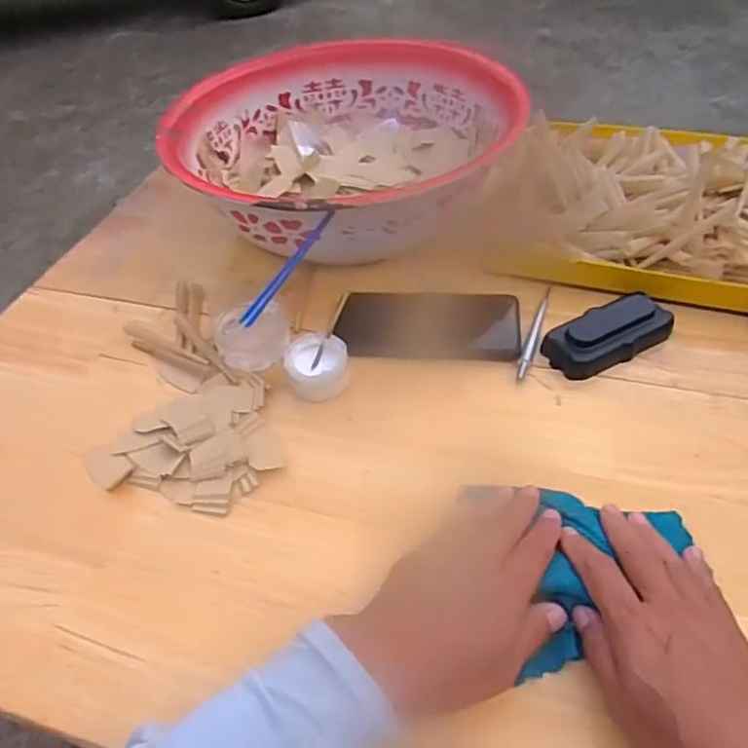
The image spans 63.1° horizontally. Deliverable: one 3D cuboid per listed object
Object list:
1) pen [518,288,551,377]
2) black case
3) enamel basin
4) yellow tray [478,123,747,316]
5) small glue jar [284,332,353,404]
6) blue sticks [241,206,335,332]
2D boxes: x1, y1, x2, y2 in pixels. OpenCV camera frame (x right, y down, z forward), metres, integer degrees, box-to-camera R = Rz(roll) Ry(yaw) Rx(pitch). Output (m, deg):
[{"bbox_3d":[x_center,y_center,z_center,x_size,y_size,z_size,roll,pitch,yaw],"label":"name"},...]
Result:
[{"bbox_3d":[0.140,-0.037,0.527,0.009,0.007,0.107,16,53,18],"label":"pen"},{"bbox_3d":[0.196,-0.034,0.510,0.106,0.020,0.049,-26,52,-16],"label":"black case"},{"bbox_3d":[-0.034,-0.242,0.647,0.339,0.097,0.322,-3,50,3],"label":"enamel basin"},{"bbox_3d":[0.277,-0.171,0.588,0.323,0.036,0.253,12,52,15],"label":"yellow tray"},{"bbox_3d":[-0.045,-0.005,0.498,0.049,0.030,0.053,-3,50,3],"label":"small glue jar"},{"bbox_3d":[-0.075,-0.091,0.524,0.013,0.012,0.121,40,92,32],"label":"blue sticks"}]

